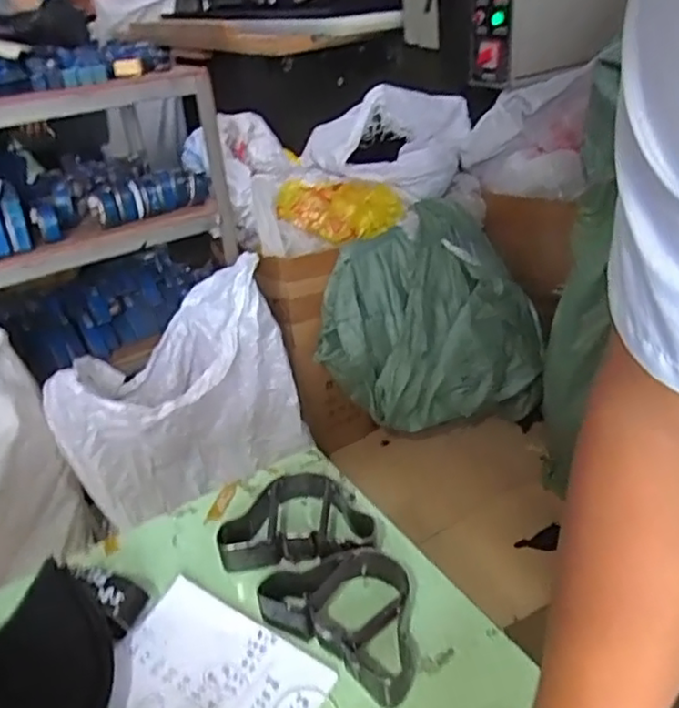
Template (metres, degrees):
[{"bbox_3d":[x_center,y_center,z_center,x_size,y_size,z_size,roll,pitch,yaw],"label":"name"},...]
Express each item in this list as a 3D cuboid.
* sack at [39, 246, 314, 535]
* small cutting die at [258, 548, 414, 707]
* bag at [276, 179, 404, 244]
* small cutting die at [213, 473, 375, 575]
[{"bbox_3d":[-0.330,0.091,1.361,0.496,0.419,0.266,-13,31,-15],"label":"sack"},{"bbox_3d":[0.011,0.187,0.470,0.122,0.033,0.087,20,38,36],"label":"small cutting die"},{"bbox_3d":[0.007,-0.354,1.598,0.333,0.131,0.081,0,30,-18],"label":"bag"},{"bbox_3d":[-0.034,0.142,0.548,0.124,0.032,0.096,-2,30,4],"label":"small cutting die"}]

